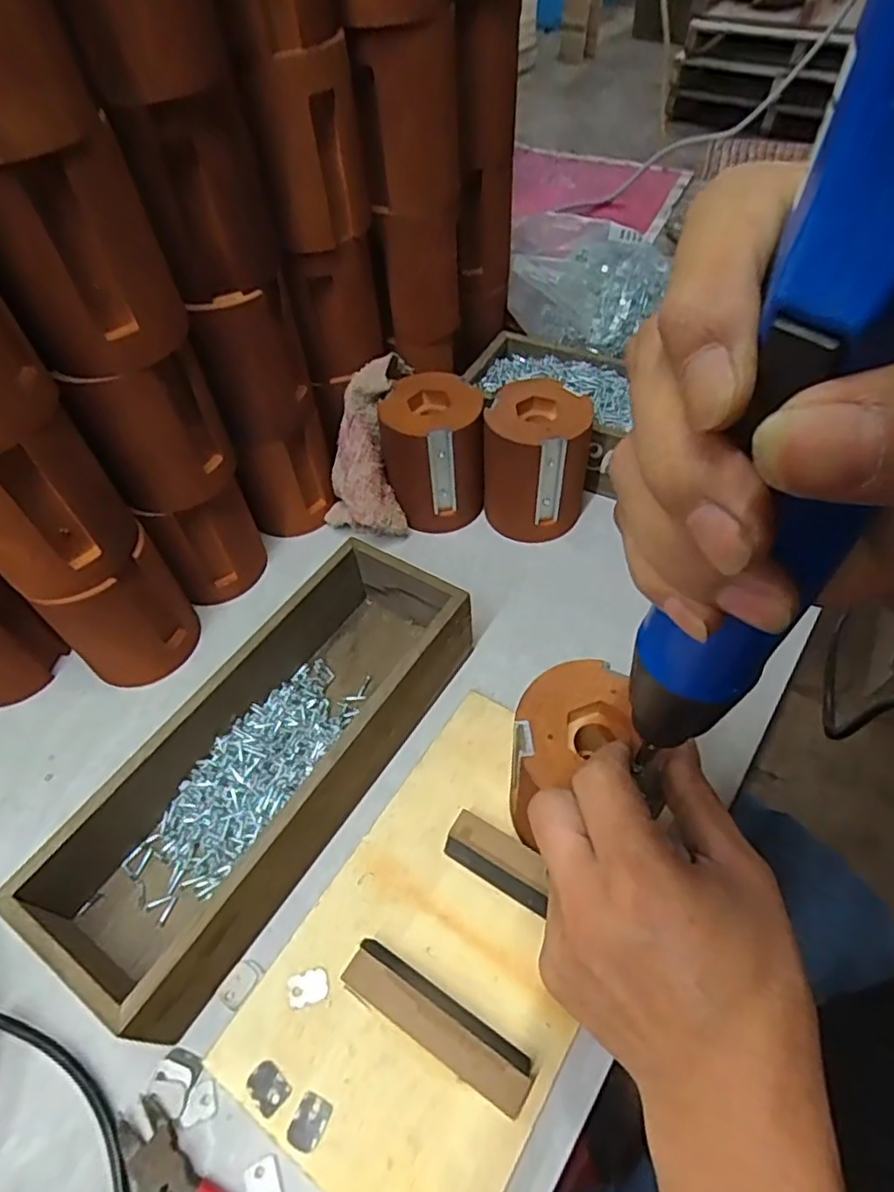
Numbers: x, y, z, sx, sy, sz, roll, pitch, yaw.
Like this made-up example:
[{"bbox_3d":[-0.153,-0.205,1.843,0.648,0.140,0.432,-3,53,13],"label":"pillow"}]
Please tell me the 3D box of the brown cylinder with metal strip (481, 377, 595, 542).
[{"bbox_3d":[0.070,-0.103,0.492,0.076,0.097,0.071,10,55,10],"label":"brown cylinder with metal strip"}]

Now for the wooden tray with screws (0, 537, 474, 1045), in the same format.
[{"bbox_3d":[-0.102,0.091,0.378,0.112,0.060,0.277,28,60,21],"label":"wooden tray with screws"}]

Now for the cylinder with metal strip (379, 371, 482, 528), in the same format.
[{"bbox_3d":[-0.012,-0.113,0.504,0.078,0.096,0.075,-5,54,-1],"label":"cylinder with metal strip"}]

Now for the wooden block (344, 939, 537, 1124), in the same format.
[{"bbox_3d":[-0.005,0.205,0.306,0.097,0.016,0.025,27,59,20],"label":"wooden block"}]

